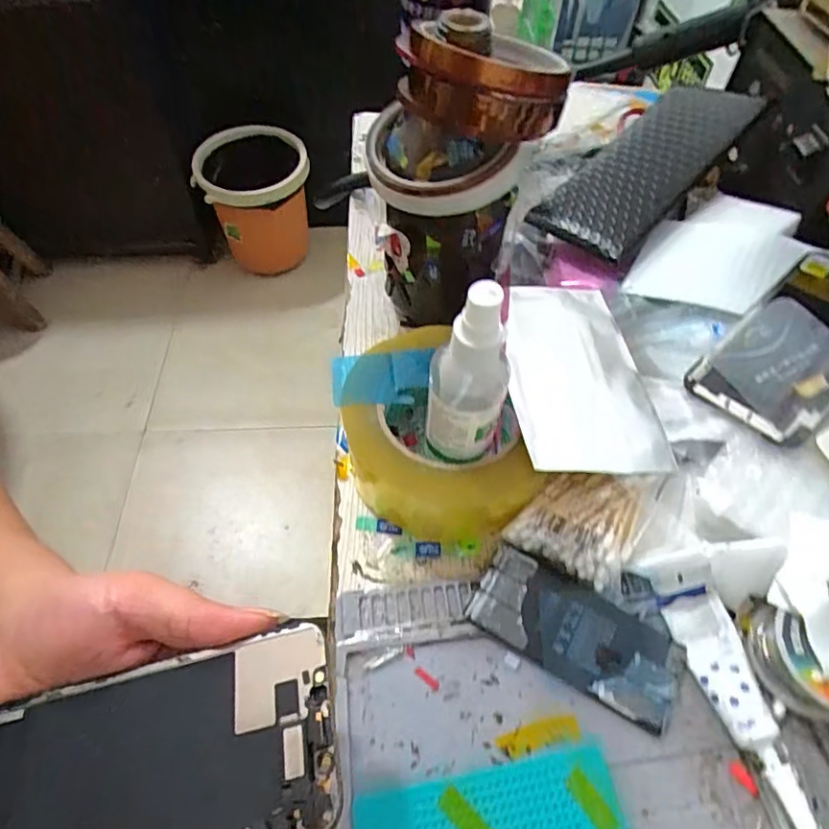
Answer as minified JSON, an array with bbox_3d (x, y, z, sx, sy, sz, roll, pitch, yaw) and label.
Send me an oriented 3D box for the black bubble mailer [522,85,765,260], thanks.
[{"bbox_3d":[0.178,-0.193,0.420,0.185,0.023,0.084,-44,65,-9],"label":"black bubble mailer"}]

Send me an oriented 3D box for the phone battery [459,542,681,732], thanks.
[{"bbox_3d":[0.080,0.106,0.268,0.100,0.006,0.045,26,58,16],"label":"phone battery"}]

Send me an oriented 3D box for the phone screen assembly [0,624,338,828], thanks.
[{"bbox_3d":[-0.099,0.127,0.197,0.142,0.009,0.067,-16,56,4],"label":"phone screen assembly"}]

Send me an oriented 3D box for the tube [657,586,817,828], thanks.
[{"bbox_3d":[0.147,0.130,0.250,0.027,0.015,0.098,-7,55,-6],"label":"tube"}]

